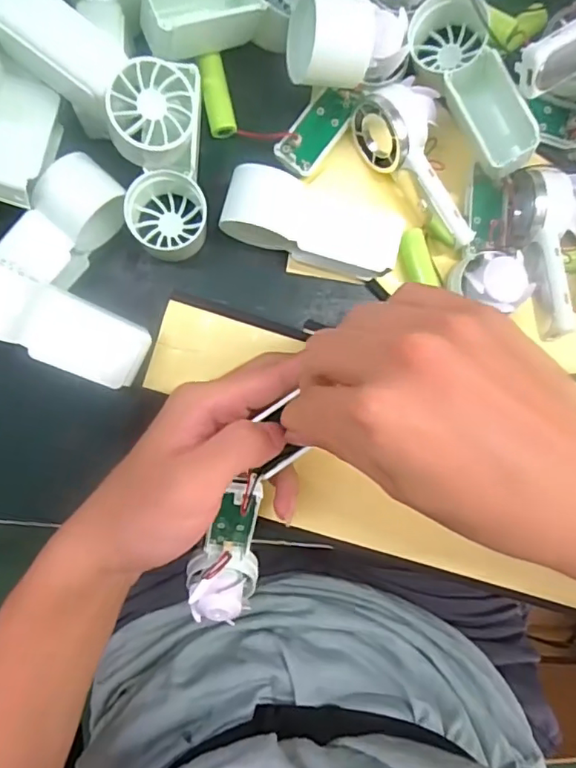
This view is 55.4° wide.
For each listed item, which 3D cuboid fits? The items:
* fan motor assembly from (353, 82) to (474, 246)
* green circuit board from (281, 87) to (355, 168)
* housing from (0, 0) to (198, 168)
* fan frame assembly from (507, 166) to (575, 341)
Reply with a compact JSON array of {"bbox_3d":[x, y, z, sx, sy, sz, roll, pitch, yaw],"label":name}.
[{"bbox_3d":[0.071,-0.115,0.296,0.037,0.031,0.090,-26,93,-5],"label":"fan motor assembly"},{"bbox_3d":[0.016,-0.141,0.305,0.020,0.004,0.047,36,86,-5],"label":"green circuit board"},{"bbox_3d":[-0.083,-0.140,0.252,0.091,0.042,0.039,37,86,-5],"label":"housing"},{"bbox_3d":[0.144,-0.070,0.295,0.040,0.038,0.089,-3,90,-6],"label":"fan frame assembly"}]

